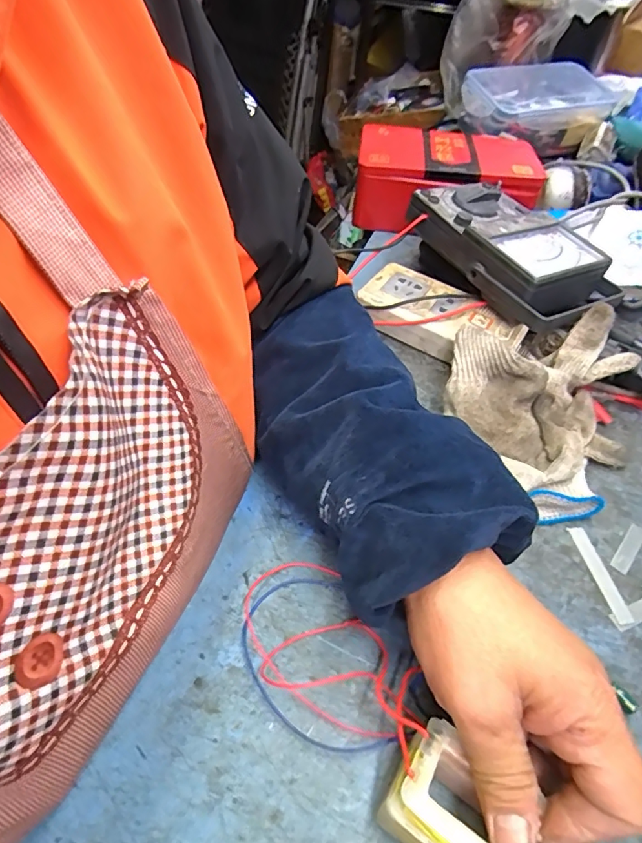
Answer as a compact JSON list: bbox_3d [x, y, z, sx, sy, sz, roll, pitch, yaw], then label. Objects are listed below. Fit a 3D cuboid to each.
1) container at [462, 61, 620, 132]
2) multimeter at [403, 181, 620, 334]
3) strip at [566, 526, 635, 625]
[{"bbox_3d":[0.322,-0.478,0.726,0.202,0.053,0.133,-15,54,-17],"label":"container"},{"bbox_3d":[0.180,-0.163,0.464,0.123,0.048,0.189,-24,57,-23],"label":"multimeter"},{"bbox_3d":[0.185,0.099,0.326,0.010,0.004,0.066,-7,51,-10],"label":"strip"}]

